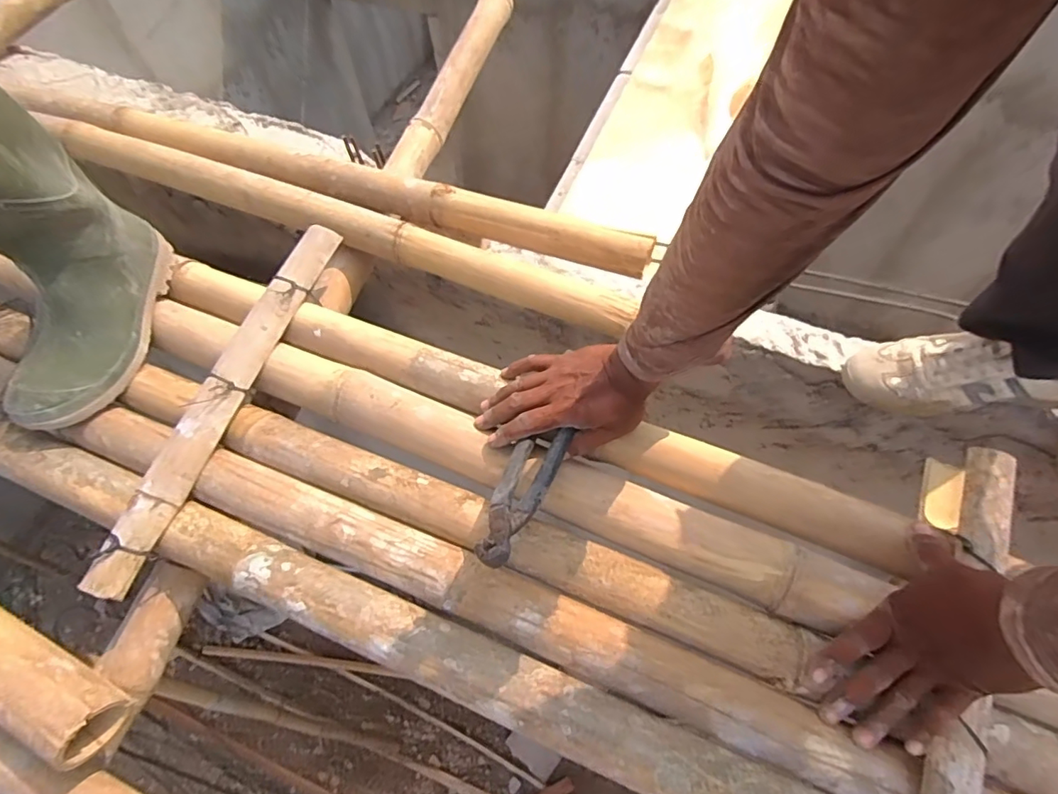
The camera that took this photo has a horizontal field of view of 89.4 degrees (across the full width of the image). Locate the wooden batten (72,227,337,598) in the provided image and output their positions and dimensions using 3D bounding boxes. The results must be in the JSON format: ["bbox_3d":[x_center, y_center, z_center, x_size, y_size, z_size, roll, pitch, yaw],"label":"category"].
[{"bbox_3d":[-0.332,-0.018,0.592,0.047,0.028,0.455,15,65,9],"label":"wooden batten"}]

